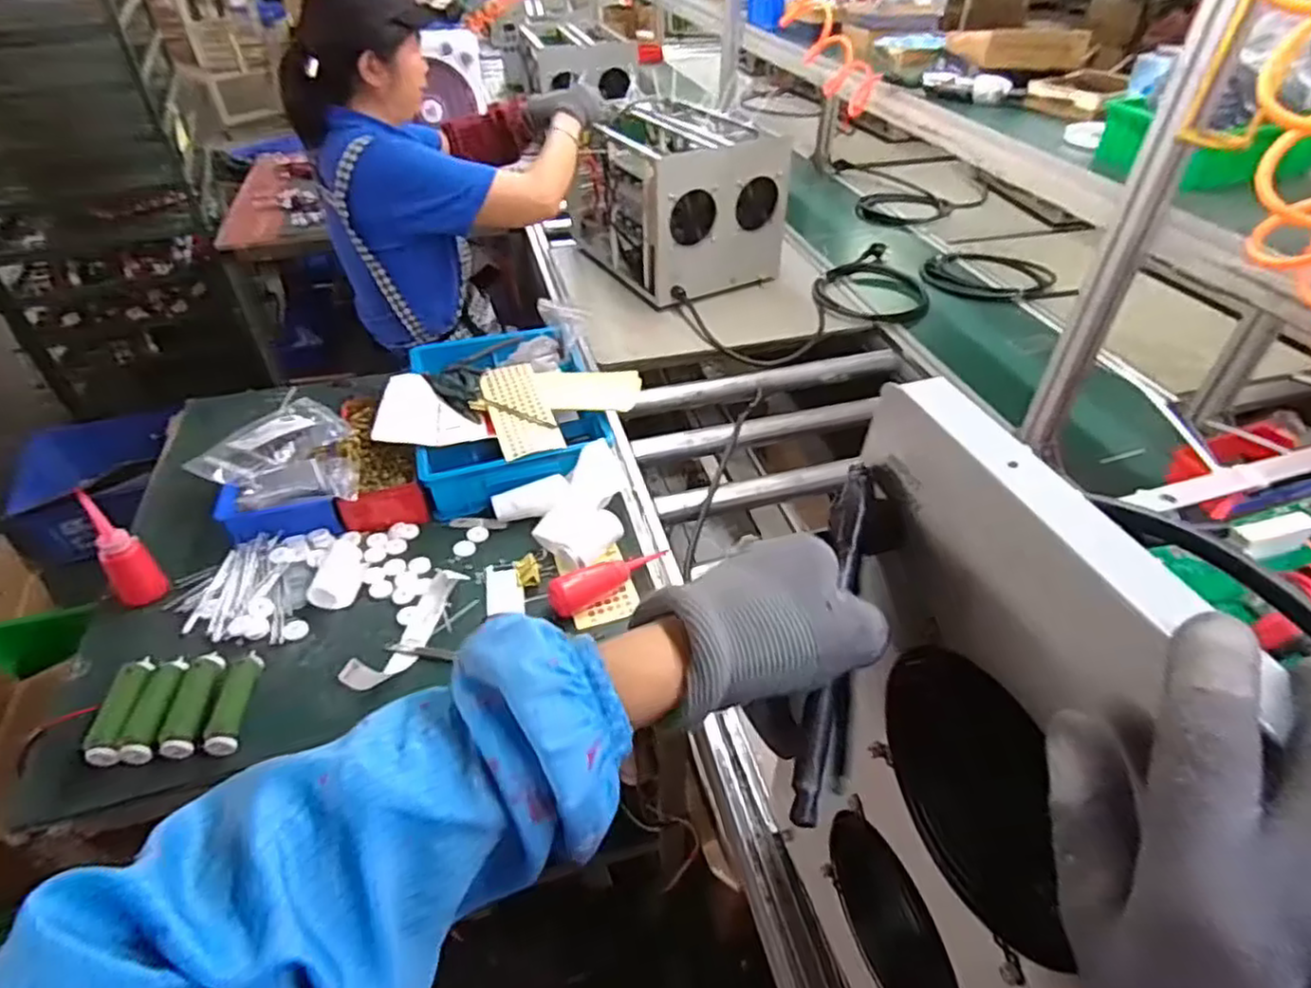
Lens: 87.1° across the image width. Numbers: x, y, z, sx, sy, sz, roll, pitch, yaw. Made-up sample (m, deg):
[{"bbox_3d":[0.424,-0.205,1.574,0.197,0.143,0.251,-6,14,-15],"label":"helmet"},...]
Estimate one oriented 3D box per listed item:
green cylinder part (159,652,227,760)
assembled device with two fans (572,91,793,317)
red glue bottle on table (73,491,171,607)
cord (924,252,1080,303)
[{"bbox_3d":[-0.489,0.221,0.737,0.036,0.026,0.114,-4,42,-4],"label":"green cylinder part"},{"bbox_3d":[0.040,-0.689,1.595,0.330,0.305,0.498,-19,45,-20],"label":"assembled device with two fans"},{"bbox_3d":[-0.643,0.071,0.825,0.049,0.142,0.053,27,49,27],"label":"red glue bottle on table"},{"bbox_3d":[0.778,-0.509,1.597,0.304,0.033,0.256,5,42,6],"label":"cord"}]

